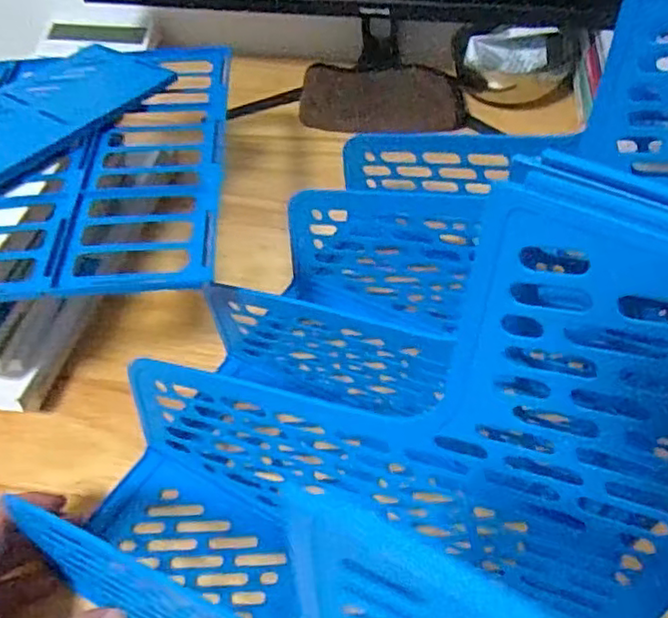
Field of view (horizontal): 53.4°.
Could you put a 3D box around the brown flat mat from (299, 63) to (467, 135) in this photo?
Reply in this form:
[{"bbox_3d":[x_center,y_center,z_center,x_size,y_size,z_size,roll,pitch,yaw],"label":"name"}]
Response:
[{"bbox_3d":[0.044,-0.191,0.610,0.145,0.014,0.065,4,88,3],"label":"brown flat mat"}]

